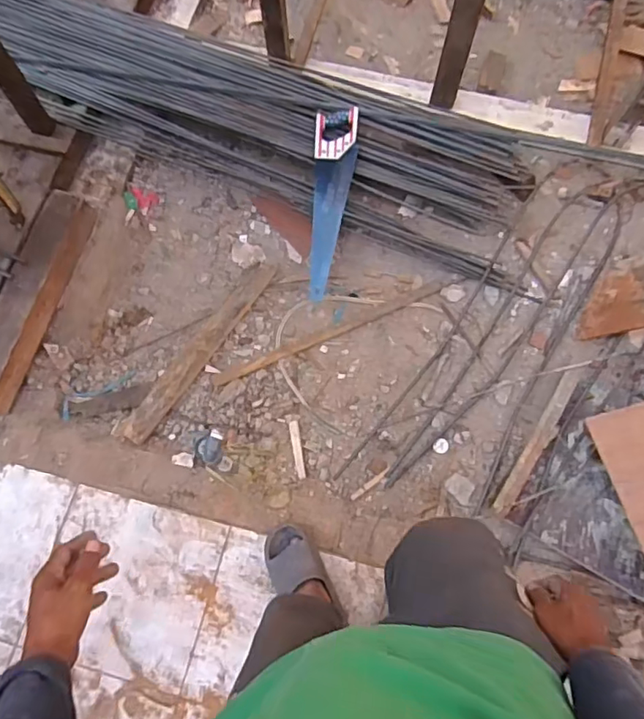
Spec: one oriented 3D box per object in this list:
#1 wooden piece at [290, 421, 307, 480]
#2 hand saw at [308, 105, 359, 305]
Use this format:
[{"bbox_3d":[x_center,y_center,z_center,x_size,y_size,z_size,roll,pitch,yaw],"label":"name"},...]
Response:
[{"bbox_3d":[-0.064,0.240,1.490,0.024,0.006,0.157,-6,66,-8],"label":"wooden piece"},{"bbox_3d":[0.034,-0.437,1.564,0.117,0.033,0.546,2,86,1],"label":"hand saw"}]

